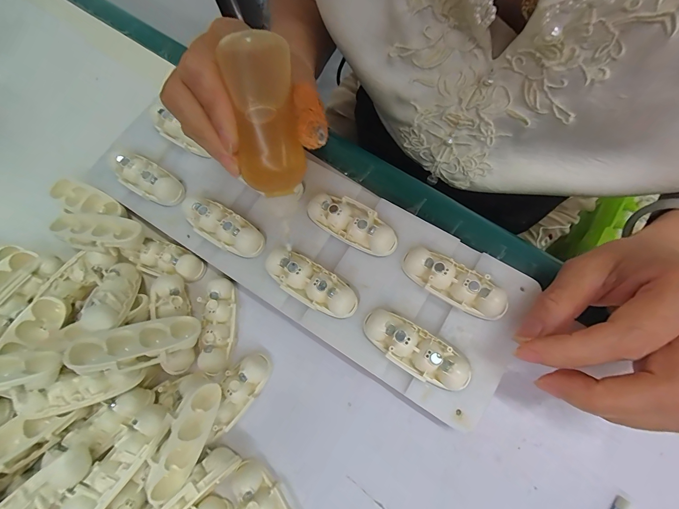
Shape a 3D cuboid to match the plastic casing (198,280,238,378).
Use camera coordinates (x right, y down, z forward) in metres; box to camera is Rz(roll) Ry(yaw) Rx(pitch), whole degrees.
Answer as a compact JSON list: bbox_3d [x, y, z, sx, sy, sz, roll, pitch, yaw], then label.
[{"bbox_3d":[-0.081,0.046,0.216,0.022,0.013,0.061,-3,72,4],"label":"plastic casing"}]

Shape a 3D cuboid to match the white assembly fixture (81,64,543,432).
[{"bbox_3d":[-0.036,-0.024,0.215,0.311,0.035,0.102,31,77,14],"label":"white assembly fixture"}]

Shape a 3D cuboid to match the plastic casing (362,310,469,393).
[{"bbox_3d":[0.042,0.053,0.184,0.061,0.016,0.024,33,78,14],"label":"plastic casing"}]

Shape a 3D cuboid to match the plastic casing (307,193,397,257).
[{"bbox_3d":[0.009,-0.022,0.209,0.060,0.015,0.026,29,77,13],"label":"plastic casing"}]

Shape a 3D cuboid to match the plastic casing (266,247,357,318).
[{"bbox_3d":[-0.018,0.018,0.202,0.060,0.016,0.024,30,77,13],"label":"plastic casing"}]

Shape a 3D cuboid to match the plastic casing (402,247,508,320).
[{"bbox_3d":[0.067,0.015,0.194,0.060,0.016,0.024,31,77,14],"label":"plastic casing"}]

